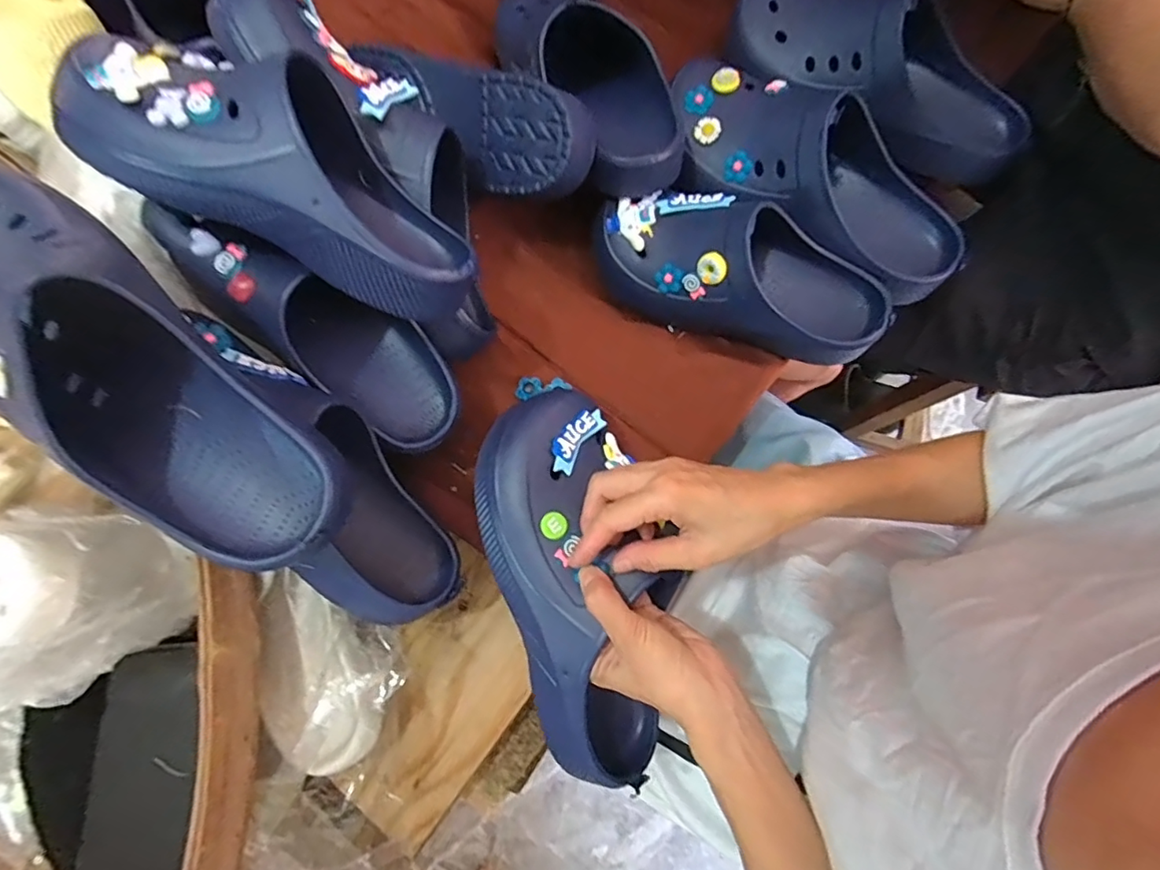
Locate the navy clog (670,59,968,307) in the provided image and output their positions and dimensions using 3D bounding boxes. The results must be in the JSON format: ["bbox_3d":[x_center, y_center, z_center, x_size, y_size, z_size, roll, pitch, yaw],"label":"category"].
[{"bbox_3d":[0.199,-0.225,0.488,0.290,0.090,0.098,34,81,8],"label":"navy clog"}]

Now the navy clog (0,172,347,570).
[{"bbox_3d":[-0.254,-0.033,0.304,0.284,0.085,0.102,41,82,9],"label":"navy clog"}]

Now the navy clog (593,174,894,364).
[{"bbox_3d":[0.135,-0.141,0.474,0.245,0.081,0.114,33,81,8],"label":"navy clog"}]

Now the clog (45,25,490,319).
[{"bbox_3d":[-0.181,-0.174,0.362,0.257,0.090,0.115,29,104,-8],"label":"clog"}]

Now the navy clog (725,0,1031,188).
[{"bbox_3d":[0.272,-0.335,0.504,0.288,0.083,0.092,33,81,8],"label":"navy clog"}]

